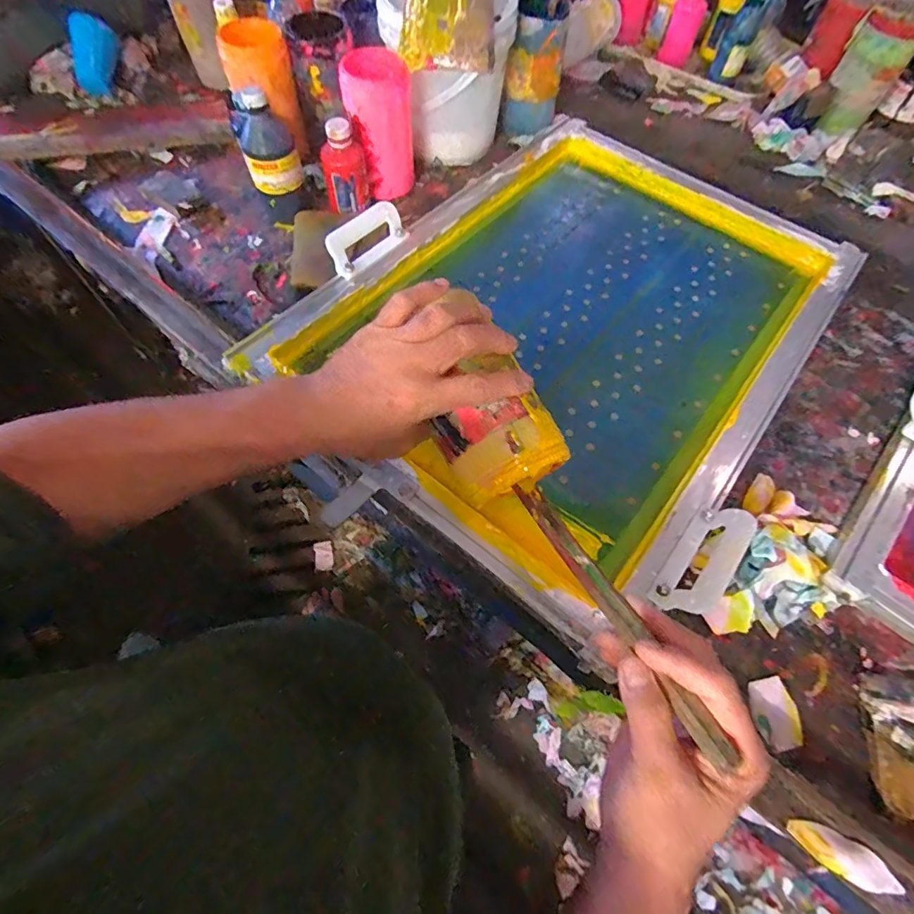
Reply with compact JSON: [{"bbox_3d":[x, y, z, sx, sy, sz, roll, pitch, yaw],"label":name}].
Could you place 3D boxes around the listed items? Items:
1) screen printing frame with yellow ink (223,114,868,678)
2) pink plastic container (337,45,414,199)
[{"bbox_3d":[0.163,-0.204,0.642,0.550,0.046,0.767,33,62,12],"label":"screen printing frame with yellow ink"},{"bbox_3d":[-0.110,-0.479,0.712,0.095,0.168,0.095,-7,64,-5],"label":"pink plastic container"}]

